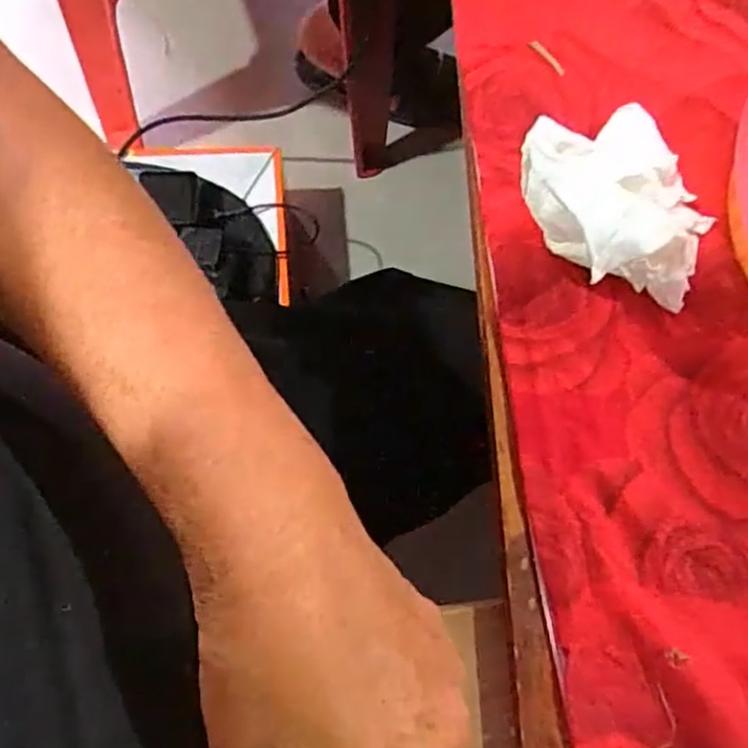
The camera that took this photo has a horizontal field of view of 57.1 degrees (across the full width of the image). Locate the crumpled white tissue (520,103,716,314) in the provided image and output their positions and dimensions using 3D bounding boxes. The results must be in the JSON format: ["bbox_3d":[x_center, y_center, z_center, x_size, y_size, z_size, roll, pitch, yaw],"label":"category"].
[{"bbox_3d":[0.111,-0.072,0.299,0.074,0.054,0.086,-29,80,-6],"label":"crumpled white tissue"}]

